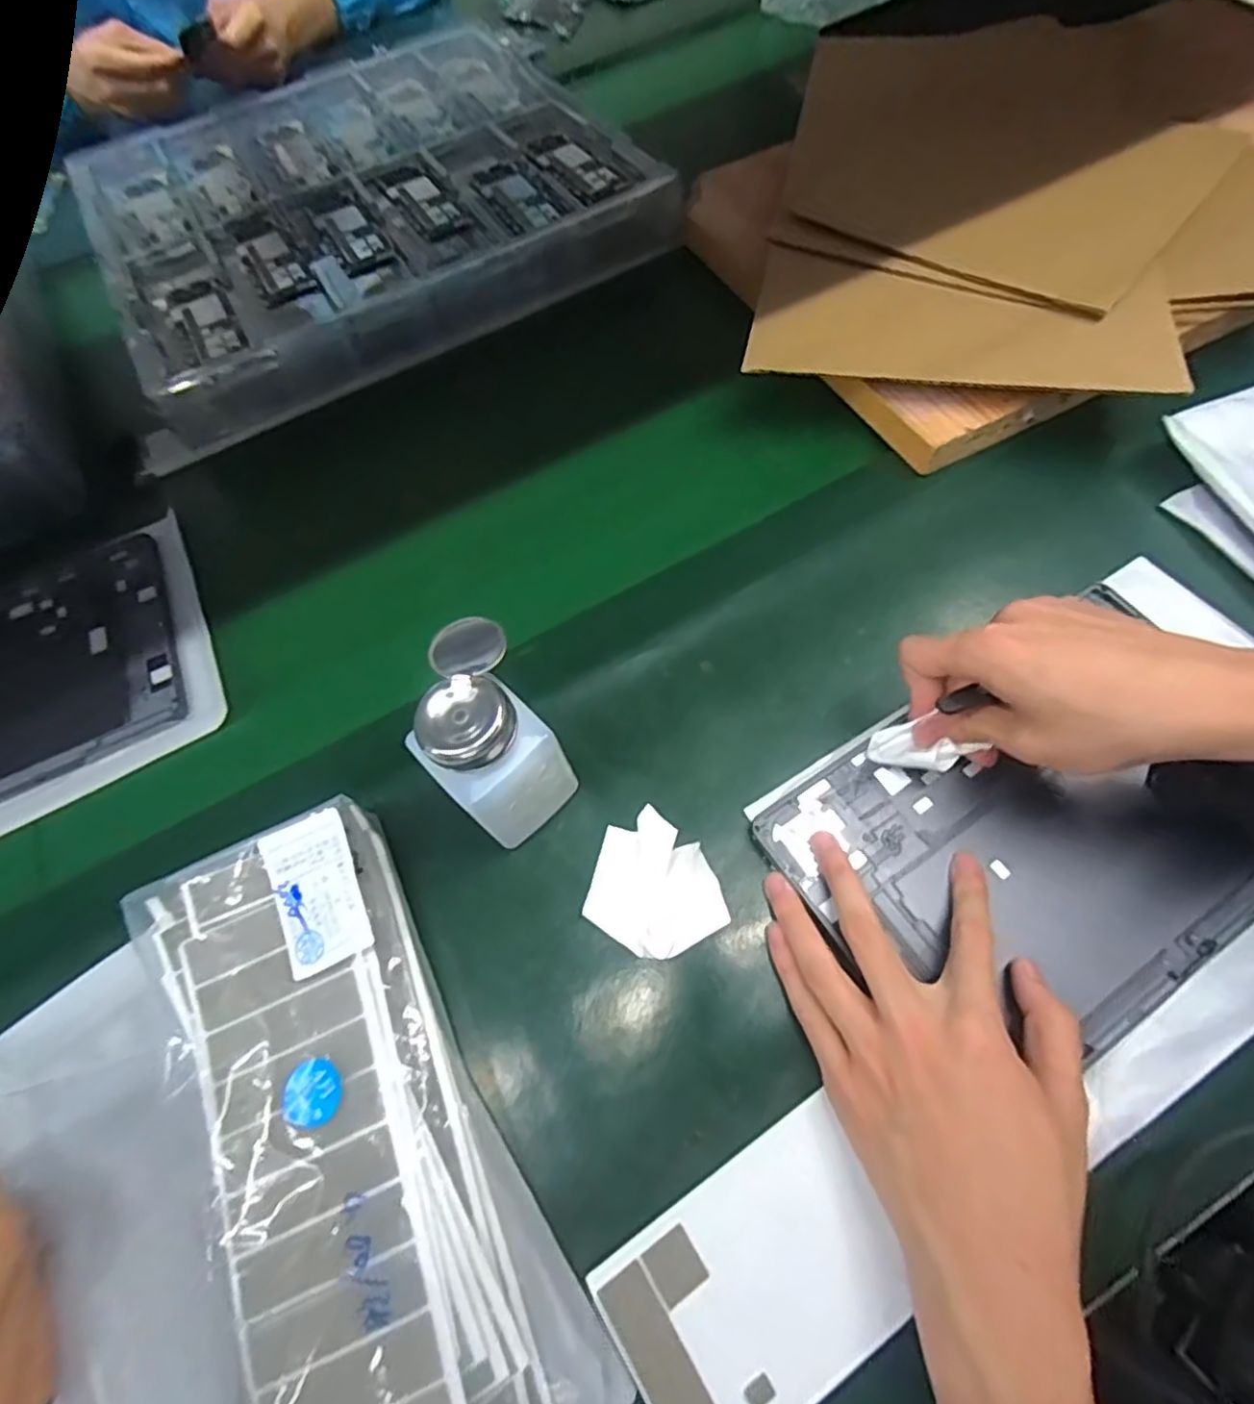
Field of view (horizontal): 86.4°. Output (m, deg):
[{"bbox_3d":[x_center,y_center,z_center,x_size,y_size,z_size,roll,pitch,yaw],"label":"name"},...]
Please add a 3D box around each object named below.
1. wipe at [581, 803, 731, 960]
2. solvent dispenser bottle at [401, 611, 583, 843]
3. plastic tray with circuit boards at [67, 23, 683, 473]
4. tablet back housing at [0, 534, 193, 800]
[{"bbox_3d":[0.015,0.093,0.338,0.071,0.008,0.063,30,68,17],"label":"wipe"},{"bbox_3d":[-0.066,0.022,0.323,0.060,0.108,0.068,-34,66,-14],"label":"solvent dispenser bottle"},{"bbox_3d":[-0.253,-0.460,0.615,0.457,0.063,0.440,-26,64,-11],"label":"plastic tray with circuit boards"},{"bbox_3d":[-0.418,-0.002,0.430,0.255,0.015,0.171,-26,64,-10],"label":"tablet back housing"}]

